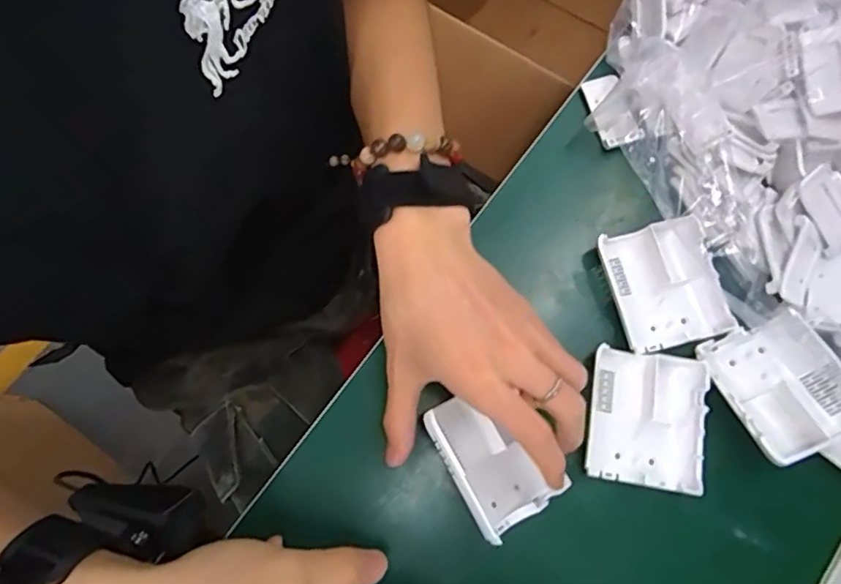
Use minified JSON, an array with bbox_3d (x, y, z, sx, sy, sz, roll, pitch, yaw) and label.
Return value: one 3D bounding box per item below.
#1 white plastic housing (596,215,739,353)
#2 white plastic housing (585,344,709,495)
[{"bbox_3d":[0.155,-0.005,0.366,0.066,0.019,0.078,-14,77,-4],"label":"white plastic housing"},{"bbox_3d":[0.137,0.078,0.346,0.064,0.020,0.077,9,76,2],"label":"white plastic housing"}]

